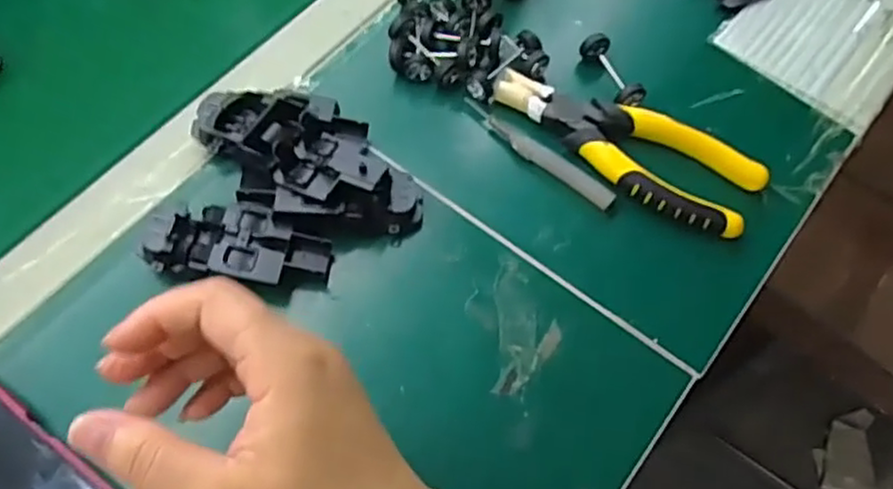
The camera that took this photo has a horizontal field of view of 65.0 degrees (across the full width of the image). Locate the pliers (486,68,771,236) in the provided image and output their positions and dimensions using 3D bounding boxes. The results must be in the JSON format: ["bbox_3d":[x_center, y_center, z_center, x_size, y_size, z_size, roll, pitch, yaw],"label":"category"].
[{"bbox_3d":[0.105,-0.061,0.423,0.164,0.018,0.054,32,68,14],"label":"pliers"}]

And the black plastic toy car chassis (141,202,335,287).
[{"bbox_3d":[-0.113,0.003,0.387,0.095,0.028,0.042,9,64,4],"label":"black plastic toy car chassis"}]

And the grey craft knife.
[{"bbox_3d":[0.054,-0.055,0.423,0.109,0.006,0.012,37,69,16],"label":"grey craft knife"}]

